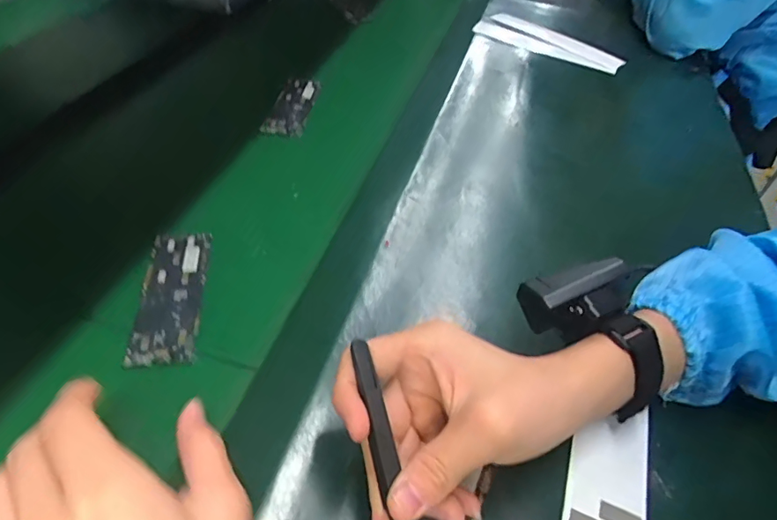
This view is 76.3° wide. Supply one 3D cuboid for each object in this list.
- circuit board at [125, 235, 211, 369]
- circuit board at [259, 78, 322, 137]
[{"bbox_3d":[-0.161,0.025,0.370,0.045,0.008,0.122,-4,47,-9],"label":"circuit board"},{"bbox_3d":[-0.111,-0.180,0.576,0.045,0.009,0.120,6,46,1],"label":"circuit board"}]

